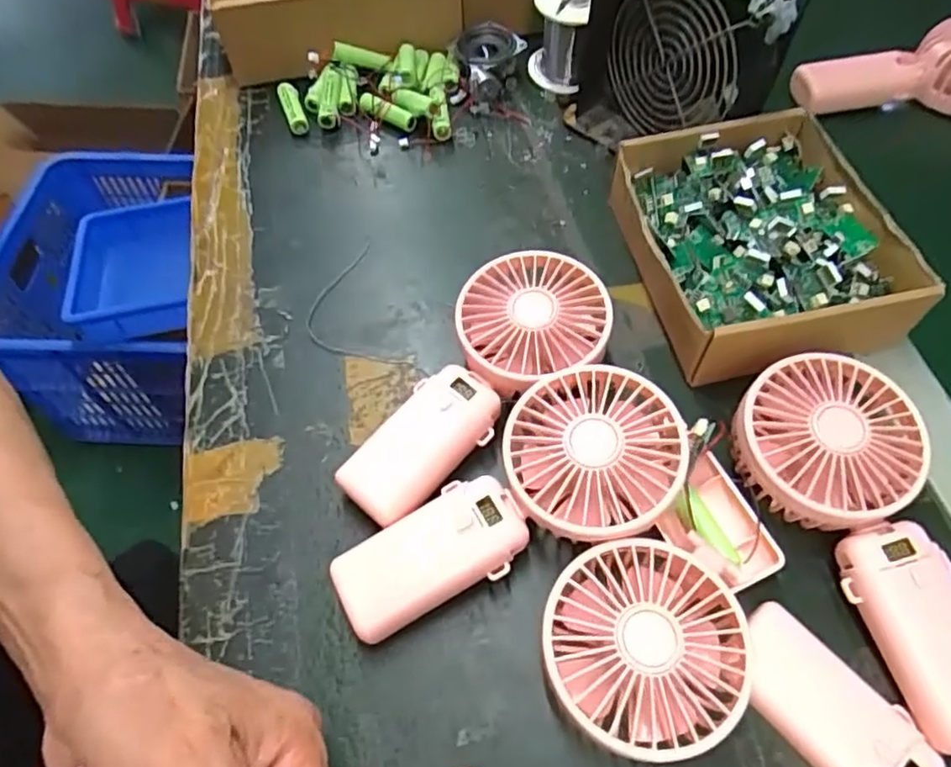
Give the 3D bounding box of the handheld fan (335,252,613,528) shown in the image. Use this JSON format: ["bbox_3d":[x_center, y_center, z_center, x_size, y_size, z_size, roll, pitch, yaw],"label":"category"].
[{"bbox_3d":[0.003,0.002,0.363,0.083,0.047,0.180,34,65,20],"label":"handheld fan"}]

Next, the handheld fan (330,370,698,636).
[{"bbox_3d":[0.021,0.067,0.318,0.180,0.057,0.086,-35,64,-19],"label":"handheld fan"}]

